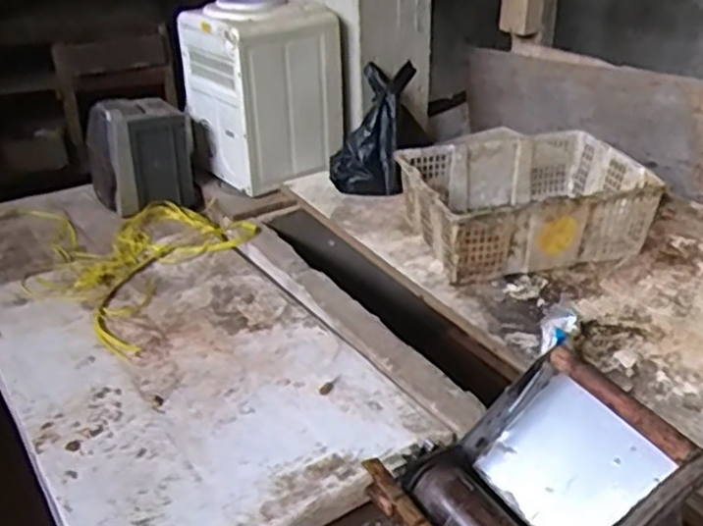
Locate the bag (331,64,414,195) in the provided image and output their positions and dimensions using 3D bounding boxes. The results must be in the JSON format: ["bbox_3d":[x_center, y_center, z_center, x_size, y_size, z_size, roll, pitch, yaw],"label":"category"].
[{"bbox_3d":[0.057,-0.334,1.784,0.175,0.104,0.343,9,74,21],"label":"bag"}]

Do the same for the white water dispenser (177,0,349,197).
[{"bbox_3d":[-0.220,-0.451,1.845,0.342,0.402,0.299,-16,33,-23],"label":"white water dispenser"}]

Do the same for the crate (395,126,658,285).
[{"bbox_3d":[0.366,-0.133,1.559,0.465,0.170,0.344,-7,30,-10],"label":"crate"}]

